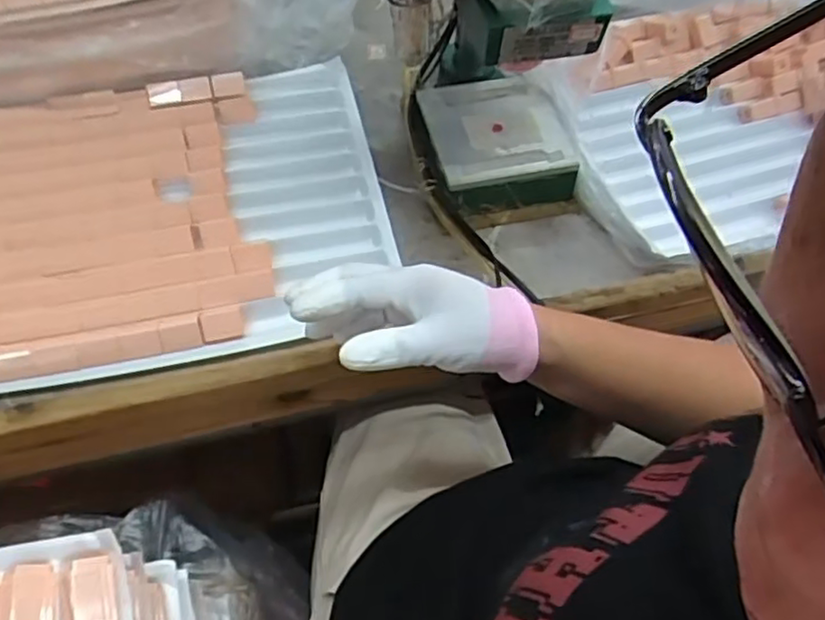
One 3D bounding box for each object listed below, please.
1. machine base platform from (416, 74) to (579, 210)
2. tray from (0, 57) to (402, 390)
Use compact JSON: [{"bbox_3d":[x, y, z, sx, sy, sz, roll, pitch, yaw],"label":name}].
[{"bbox_3d":[0.074,-0.156,0.612,0.124,0.042,0.123,-13,60,-10],"label":"machine base platform"},{"bbox_3d":[-0.220,-0.090,0.573,0.381,0.025,0.292,-12,60,-9],"label":"tray"}]

